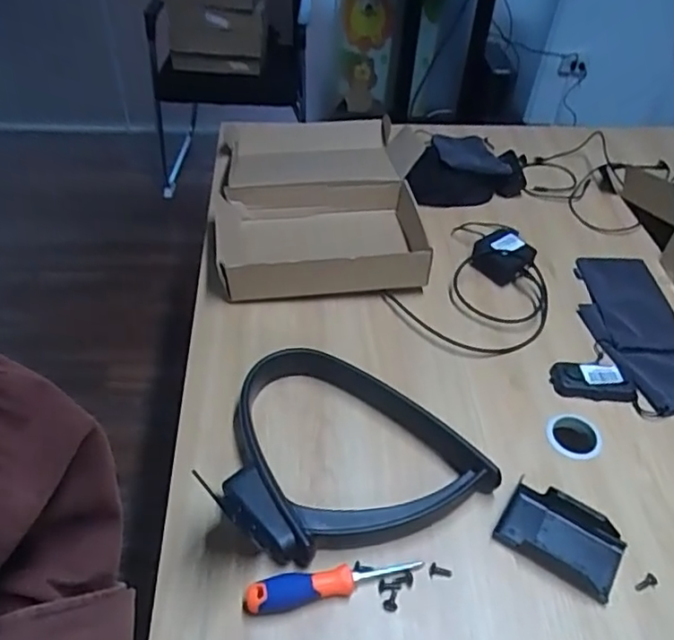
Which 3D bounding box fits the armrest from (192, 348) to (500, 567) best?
[{"bbox_3d":[-0.008,0.141,0.720,0.288,0.052,0.261,-16,48,-18],"label":"armrest"}]

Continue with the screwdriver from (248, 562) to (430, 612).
[{"bbox_3d":[-0.001,0.263,0.604,0.177,0.026,0.026,-6,46,-9],"label":"screwdriver"}]

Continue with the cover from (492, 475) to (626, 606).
[{"bbox_3d":[0.246,0.235,0.659,0.126,0.027,0.080,27,50,23],"label":"cover"}]

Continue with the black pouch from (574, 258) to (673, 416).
[{"bbox_3d":[0.442,0.004,0.893,0.128,0.019,0.304,-1,45,-4],"label":"black pouch"}]

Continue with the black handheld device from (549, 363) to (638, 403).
[{"bbox_3d":[0.345,0.081,0.814,0.103,0.027,0.052,7,45,4],"label":"black handheld device"}]

